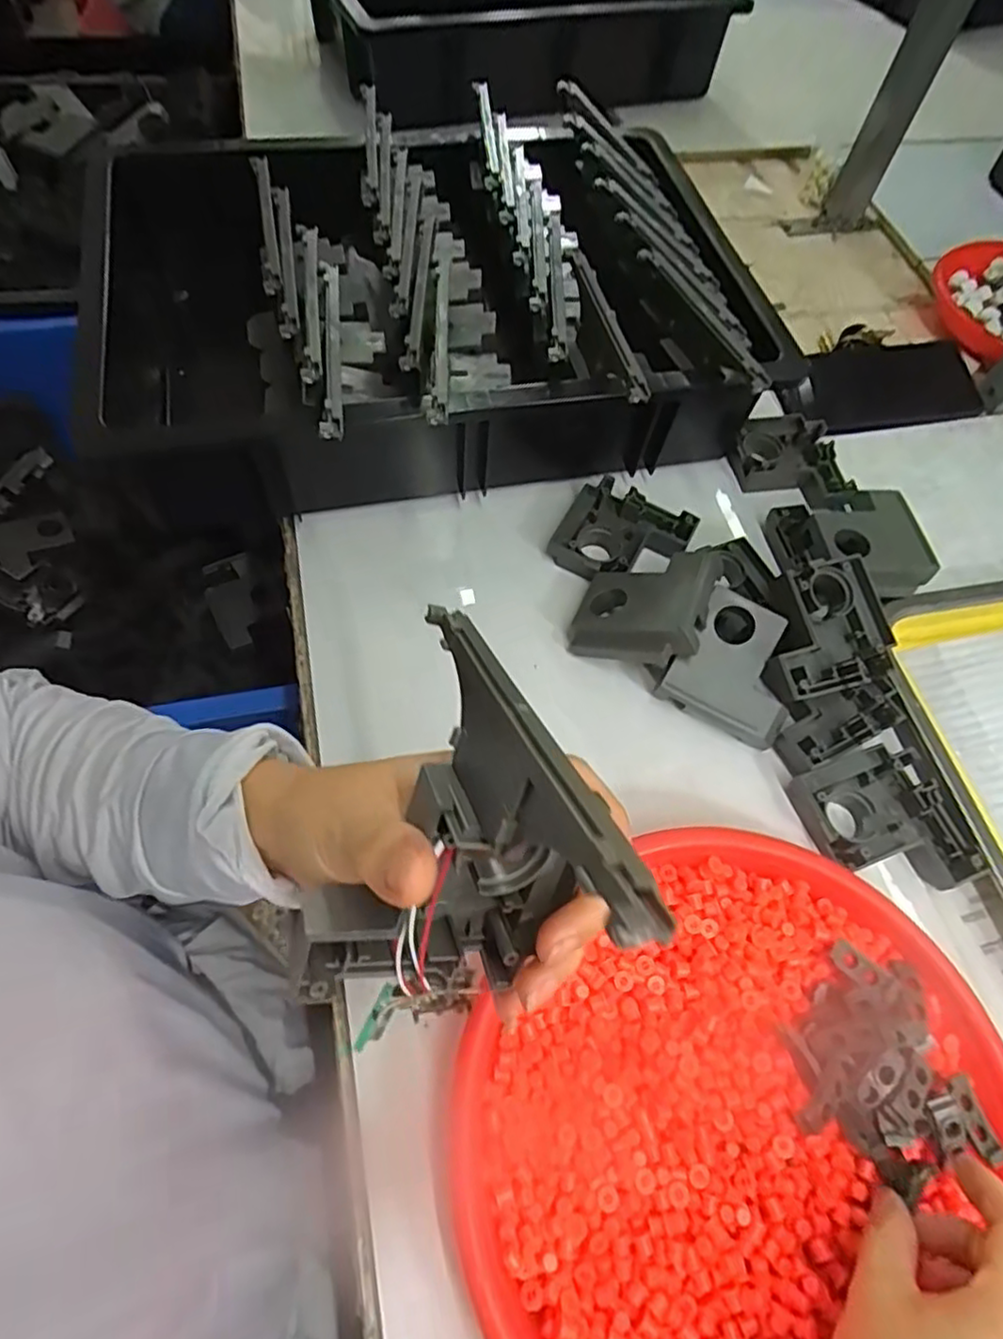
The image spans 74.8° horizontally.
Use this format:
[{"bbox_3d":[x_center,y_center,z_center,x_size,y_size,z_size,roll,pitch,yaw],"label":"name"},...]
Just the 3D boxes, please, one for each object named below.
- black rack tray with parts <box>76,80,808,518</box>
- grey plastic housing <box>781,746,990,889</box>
[{"bbox_3d":[-0.044,-0.258,0.474,0.427,0.117,0.334,-11,63,-9],"label":"black rack tray with parts"},{"bbox_3d":[0.214,0.089,0.371,0.078,0.018,0.081,-16,64,-12],"label":"grey plastic housing"}]

